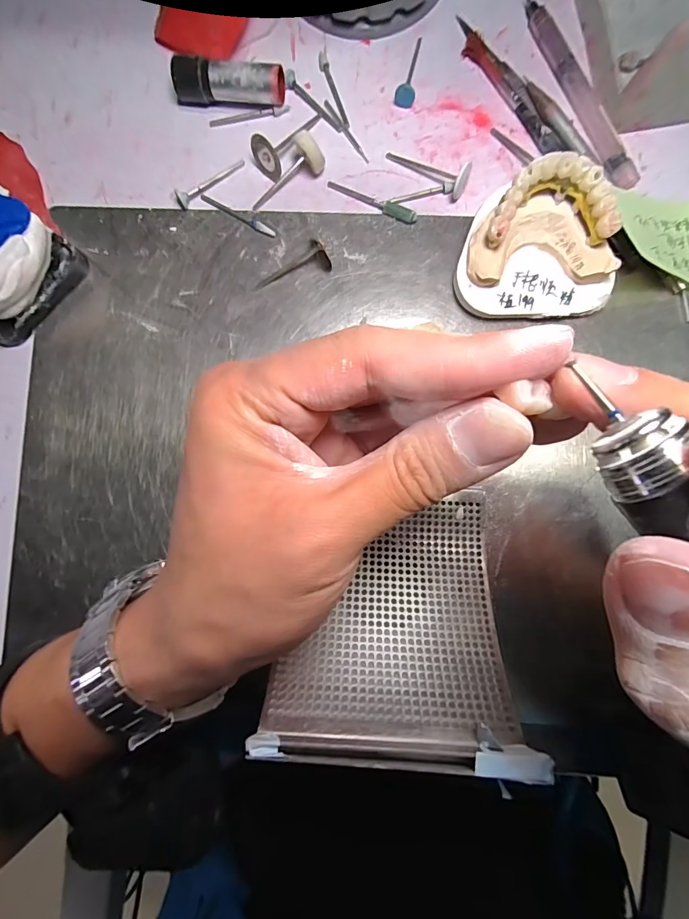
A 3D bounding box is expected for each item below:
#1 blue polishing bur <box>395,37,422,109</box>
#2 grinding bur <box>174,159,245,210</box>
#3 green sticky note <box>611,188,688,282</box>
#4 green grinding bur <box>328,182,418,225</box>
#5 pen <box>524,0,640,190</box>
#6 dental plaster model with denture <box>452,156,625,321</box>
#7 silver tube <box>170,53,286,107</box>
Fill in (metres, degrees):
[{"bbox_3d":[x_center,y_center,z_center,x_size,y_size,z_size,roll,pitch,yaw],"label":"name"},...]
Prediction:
[{"bbox_3d":[0.037,-0.219,0.223,0.011,0.008,0.040,10,87,2],"label":"blue polishing bur"},{"bbox_3d":[-0.076,-0.157,0.223,0.043,0.006,0.007,-38,86,-1],"label":"grinding bur"},{"bbox_3d":[0.173,-0.118,0.205,0.063,0.024,0.050,2,86,2],"label":"green sticky note"},{"bbox_3d":[0.015,-0.144,0.220,0.053,0.006,0.006,29,87,3],"label":"green grinding bur"},{"bbox_3d":[0.129,-0.201,0.217,0.010,0.007,0.116,-25,86,0],"label":"pen"},{"bbox_3d":[0.097,-0.106,0.199,0.075,0.037,0.060,-3,86,1],"label":"dental plaster model with denture"},{"bbox_3d":[-0.064,-0.205,0.218,0.059,0.019,0.017,4,86,2],"label":"silver tube"}]

